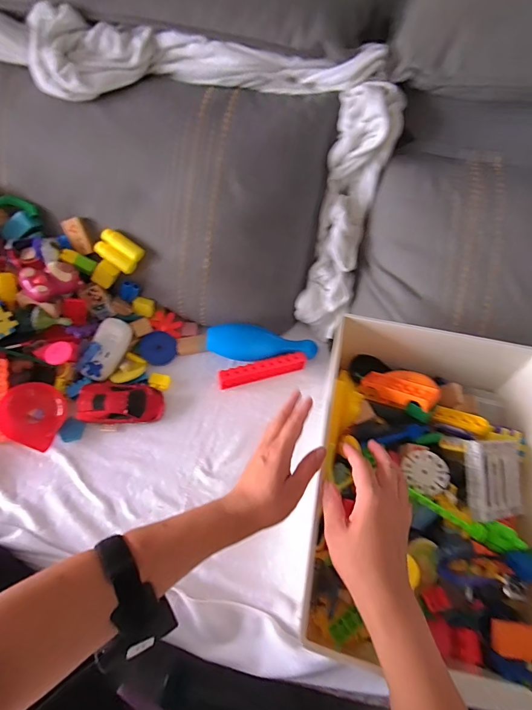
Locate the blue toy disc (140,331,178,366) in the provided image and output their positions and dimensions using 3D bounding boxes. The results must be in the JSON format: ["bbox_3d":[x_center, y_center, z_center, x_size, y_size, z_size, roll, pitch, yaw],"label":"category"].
[{"bbox_3d":[-0.195,-0.012,0.692,0.062,0.009,0.060,1,83,-12],"label":"blue toy disc"}]

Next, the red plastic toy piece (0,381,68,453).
[{"bbox_3d":[-0.360,0.092,0.594,0.091,0.029,0.089,28,74,-11],"label":"red plastic toy piece"}]

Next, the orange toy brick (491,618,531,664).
[{"bbox_3d":[0.280,0.314,0.417,0.060,0.016,0.038,9,60,3],"label":"orange toy brick"}]

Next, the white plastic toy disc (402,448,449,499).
[{"bbox_3d":[0.202,0.147,0.479,0.051,0.014,0.051,1,60,-2],"label":"white plastic toy disc"}]

